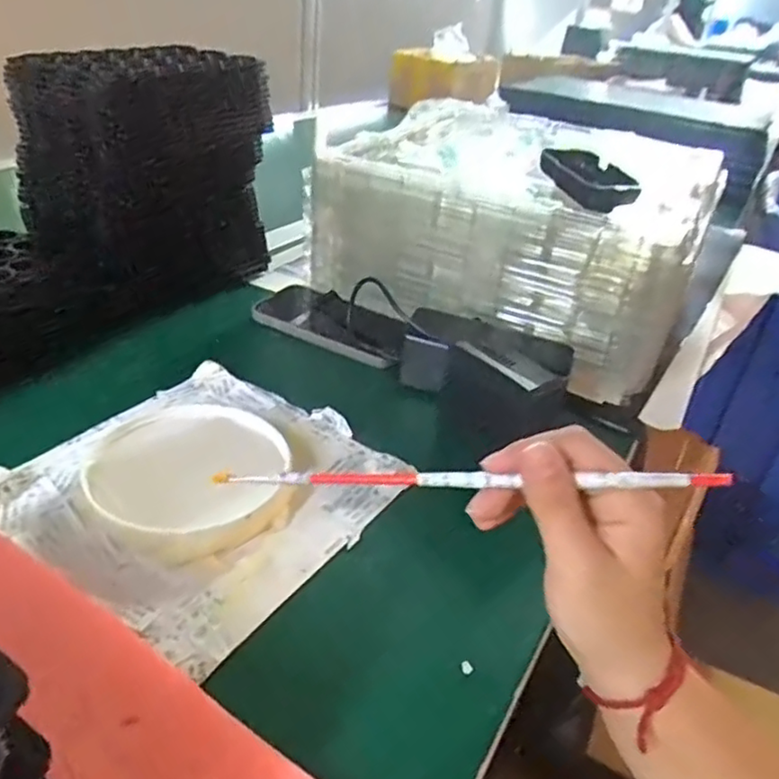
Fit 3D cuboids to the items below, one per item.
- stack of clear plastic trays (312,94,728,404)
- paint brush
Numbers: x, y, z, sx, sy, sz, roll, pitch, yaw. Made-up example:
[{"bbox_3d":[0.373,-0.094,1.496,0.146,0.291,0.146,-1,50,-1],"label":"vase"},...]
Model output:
[{"bbox_3d":[0.148,-0.175,0.672,0.330,0.146,0.326,22,35,23],"label":"stack of clear plastic trays"},{"bbox_3d":[0.023,0.043,0.304,0.242,0.009,0.007,-3,28,21],"label":"paint brush"}]

